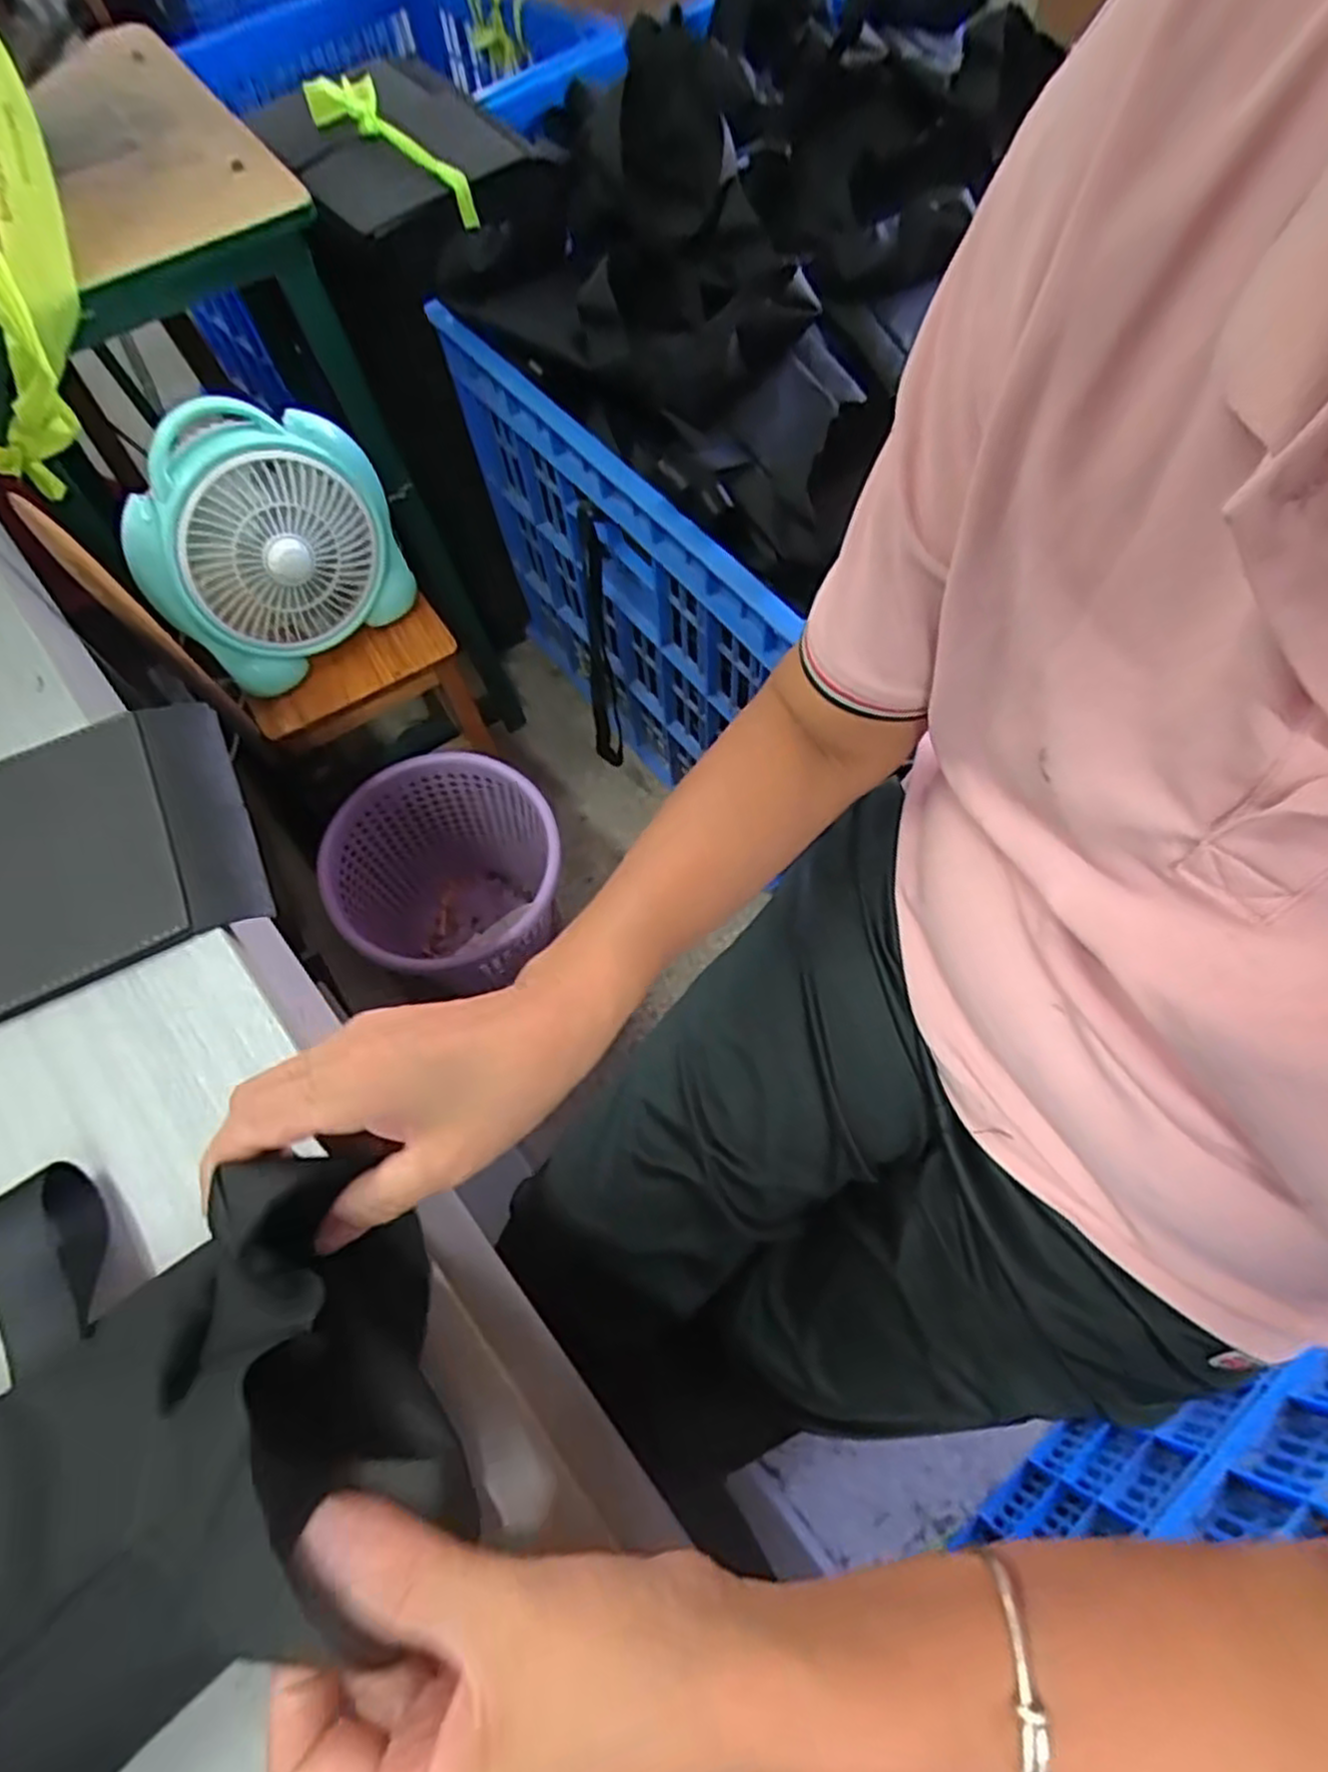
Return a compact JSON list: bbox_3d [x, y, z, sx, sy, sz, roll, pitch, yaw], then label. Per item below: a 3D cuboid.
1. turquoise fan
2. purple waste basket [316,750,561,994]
[{"bbox_3d":[-0.385,-0.336,0.790,0.081,0.216,0.244,41,72,19],"label":"turquoise fan"},{"bbox_3d":[-0.259,0.019,1.052,0.264,0.305,0.263,-1,64,2],"label":"purple waste basket"}]

